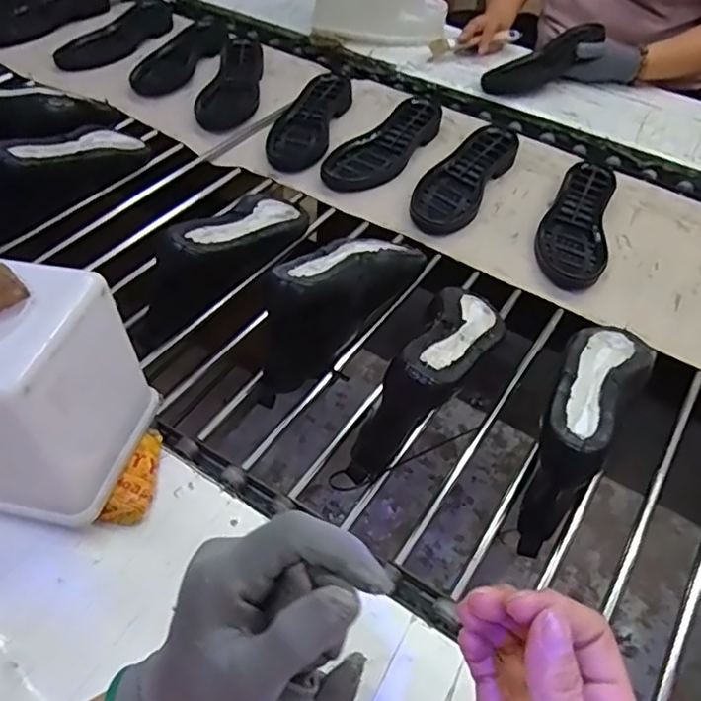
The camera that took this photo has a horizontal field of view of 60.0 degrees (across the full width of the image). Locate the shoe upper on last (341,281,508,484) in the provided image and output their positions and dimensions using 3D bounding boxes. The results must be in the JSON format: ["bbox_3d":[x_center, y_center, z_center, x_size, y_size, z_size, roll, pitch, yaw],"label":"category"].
[{"bbox_3d":[0.092,0.012,0.636,0.079,0.118,0.265,26,50,18],"label":"shoe upper on last"}]

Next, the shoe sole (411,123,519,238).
[{"bbox_3d":[0.168,-0.262,0.905,0.097,0.040,0.251,26,54,16],"label":"shoe sole"}]

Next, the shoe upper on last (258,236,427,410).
[{"bbox_3d":[-0.019,-0.068,0.687,0.079,0.119,0.270,31,56,21],"label":"shoe upper on last"}]

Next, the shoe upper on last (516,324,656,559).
[{"bbox_3d":[0.234,0.070,0.632,0.085,0.130,0.270,32,55,20],"label":"shoe upper on last"}]

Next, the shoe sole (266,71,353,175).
[{"bbox_3d":[-0.067,-0.385,0.993,0.092,0.027,0.272,13,51,8],"label":"shoe sole"}]

